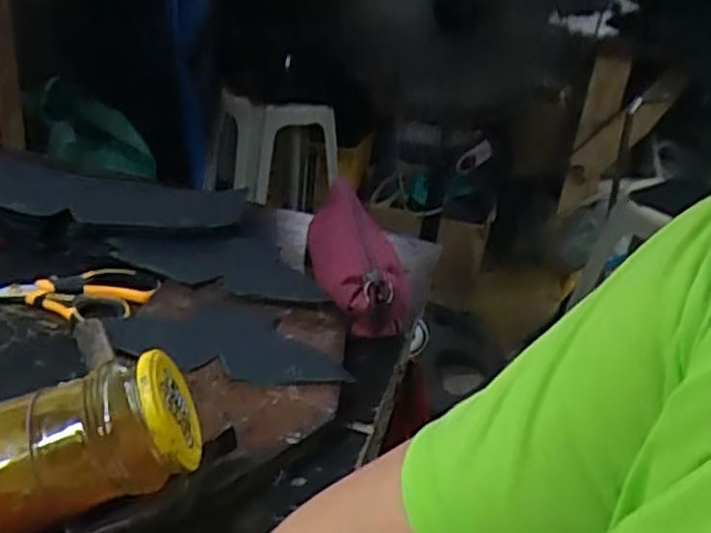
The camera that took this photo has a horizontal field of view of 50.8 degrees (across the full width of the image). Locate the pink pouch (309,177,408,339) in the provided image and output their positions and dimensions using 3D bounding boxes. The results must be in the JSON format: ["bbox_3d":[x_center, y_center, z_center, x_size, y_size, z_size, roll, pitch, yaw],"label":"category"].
[{"bbox_3d":[0.000,-0.013,0.716,0.081,0.067,0.197,2,28,-10],"label":"pink pouch"}]

